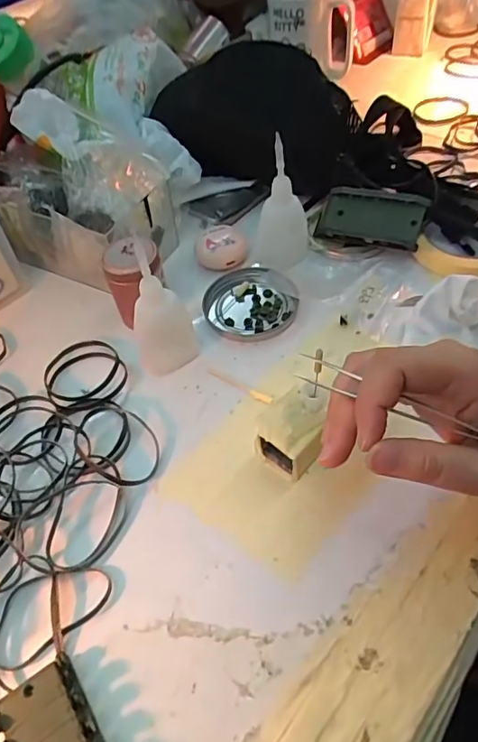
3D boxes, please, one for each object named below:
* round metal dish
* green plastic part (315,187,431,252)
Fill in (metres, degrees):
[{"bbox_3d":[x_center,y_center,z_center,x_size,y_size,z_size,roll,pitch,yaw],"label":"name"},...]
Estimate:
[{"bbox_3d":[0.008,-0.056,0.442,0.080,0.016,0.076,-4,51,5],"label":"round metal dish"},{"bbox_3d":[0.114,-0.137,0.453,0.092,0.017,0.048,17,93,30],"label":"green plastic part"}]

